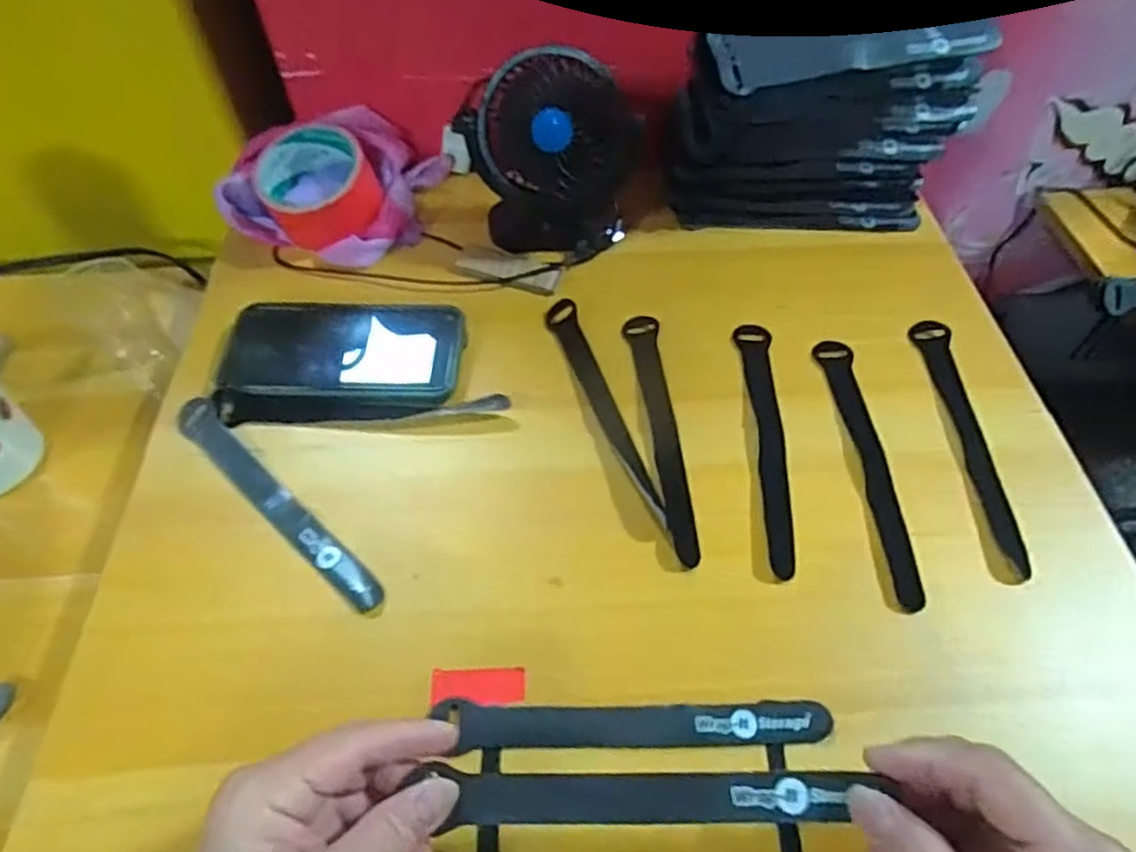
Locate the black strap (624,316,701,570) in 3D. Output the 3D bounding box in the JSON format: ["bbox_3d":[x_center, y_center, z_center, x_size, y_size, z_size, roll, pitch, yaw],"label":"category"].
[{"bbox_3d":[0.060,-0.001,0.448,0.019,0.005,0.194,-4,54,-2],"label":"black strap"}]

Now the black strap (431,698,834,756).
[{"bbox_3d":[0.032,0.150,0.346,0.192,0.008,0.020,-1,55,1],"label":"black strap"}]

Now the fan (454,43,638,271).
[{"bbox_3d":[-0.013,-0.195,0.509,0.123,0.127,0.063,-4,54,-2],"label":"fan"}]

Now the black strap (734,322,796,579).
[{"bbox_3d":[0.127,0.005,0.444,0.023,0.004,0.193,3,54,3],"label":"black strap"}]

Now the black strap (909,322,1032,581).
[{"bbox_3d":[0.256,0.005,0.445,0.024,0.005,0.194,1,53,6],"label":"black strap"}]

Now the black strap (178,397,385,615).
[{"bbox_3d":[-0.179,0.045,0.420,0.196,0.008,0.022,38,62,24],"label":"black strap"}]

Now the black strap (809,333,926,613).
[{"bbox_3d":[0.189,0.019,0.433,0.022,0.004,0.194,-2,54,-1],"label":"black strap"}]

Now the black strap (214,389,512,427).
[{"bbox_3d":[-0.136,-0.015,0.457,0.188,0.008,0.022,-3,54,-2],"label":"black strap"}]

